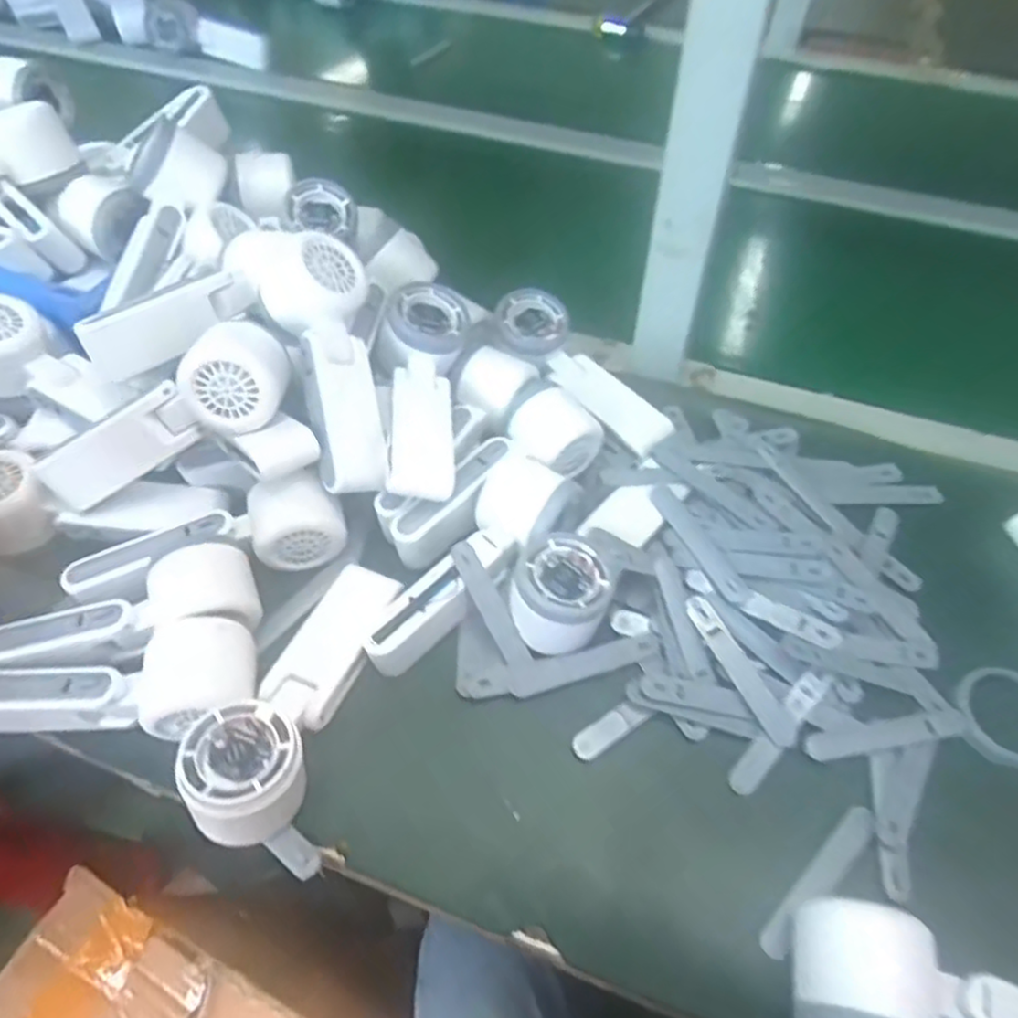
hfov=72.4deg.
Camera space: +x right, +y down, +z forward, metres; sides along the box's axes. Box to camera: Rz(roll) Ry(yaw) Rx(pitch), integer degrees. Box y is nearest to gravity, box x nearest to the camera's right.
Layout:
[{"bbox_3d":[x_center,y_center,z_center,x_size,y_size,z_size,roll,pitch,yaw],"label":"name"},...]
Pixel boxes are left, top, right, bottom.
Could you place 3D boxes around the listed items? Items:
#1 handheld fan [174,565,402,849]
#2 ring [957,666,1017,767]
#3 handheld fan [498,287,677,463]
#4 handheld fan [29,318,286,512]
[{"bbox_3d":[-0.117,0.097,0.388,0.059,0.052,0.167,17,56,10],"label":"handheld fan"},{"bbox_3d":[0.296,0.120,0.409,0.058,0.004,0.060,1,55,-1],"label":"ring"},{"bbox_3d":[0.055,-0.107,0.537,0.162,0.037,0.055,45,64,5],"label":"handheld fan"},{"bbox_3d":[-0.222,-0.051,0.445,0.184,0.057,0.046,-27,30,15],"label":"handheld fan"}]

